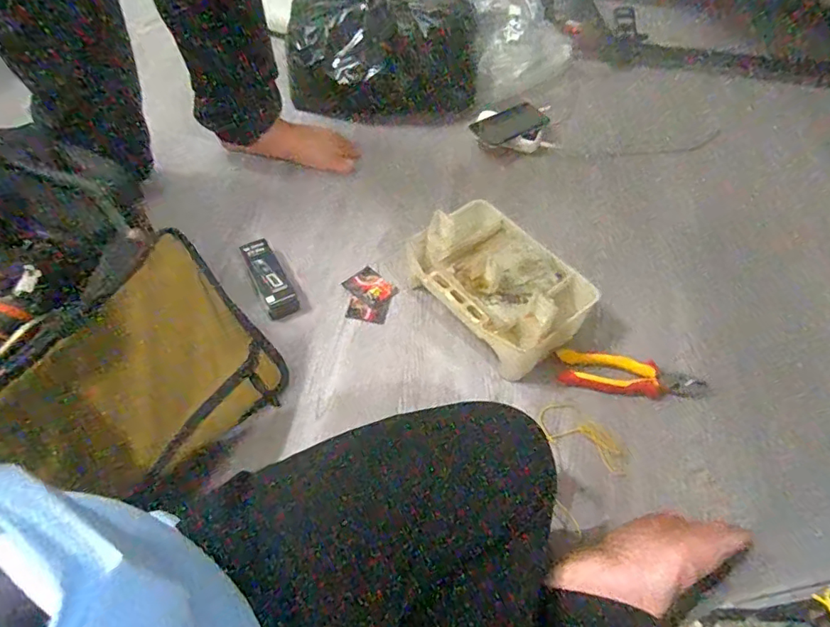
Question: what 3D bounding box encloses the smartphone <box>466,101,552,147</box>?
[{"bbox_3d":[0.182,-0.363,0.985,0.141,0.007,0.067,-27,73,-12],"label":"smartphone"}]

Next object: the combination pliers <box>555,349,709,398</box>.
[{"bbox_3d":[0.290,0.082,0.689,0.186,0.017,0.061,6,54,2],"label":"combination pliers"}]

